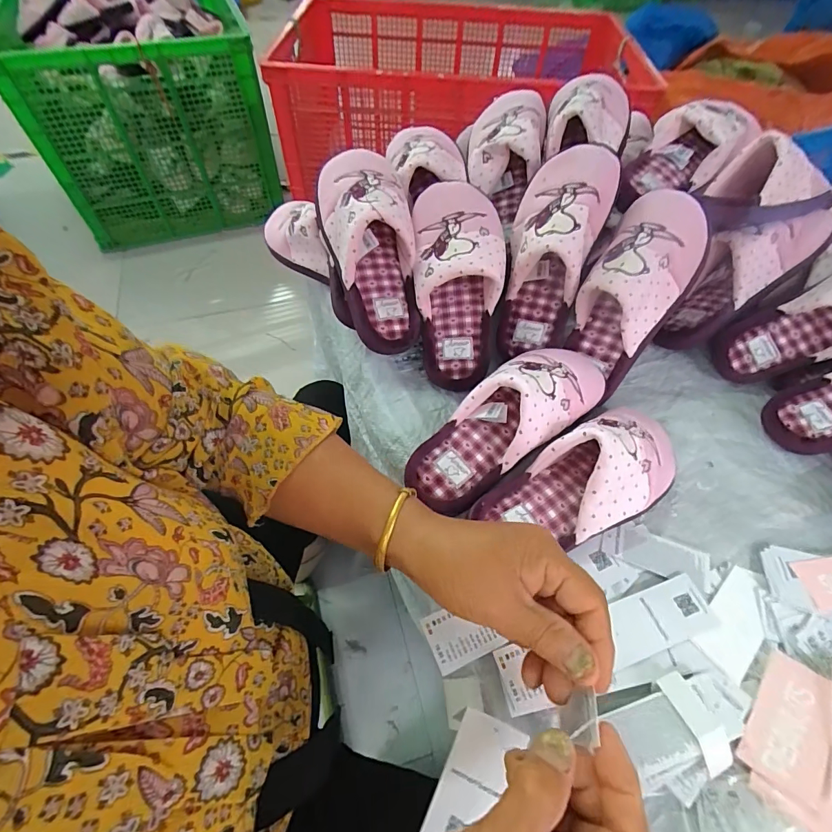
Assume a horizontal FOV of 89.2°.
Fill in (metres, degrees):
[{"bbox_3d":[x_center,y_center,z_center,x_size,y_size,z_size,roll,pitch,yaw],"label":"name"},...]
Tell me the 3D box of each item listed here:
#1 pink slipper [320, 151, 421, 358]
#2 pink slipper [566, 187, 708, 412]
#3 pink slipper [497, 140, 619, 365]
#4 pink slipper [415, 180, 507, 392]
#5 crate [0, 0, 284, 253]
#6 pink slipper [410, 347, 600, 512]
[{"bbox_3d":[-0.049,-0.193,0.470,0.098,0.077,0.245,-12,93,-10],"label":"pink slipper"},{"bbox_3d":[0.235,-0.130,0.463,0.103,0.225,0.081,23,21,12],"label":"pink slipper"},{"bbox_3d":[0.143,-0.175,0.487,0.102,0.252,0.079,30,29,32],"label":"pink slipper"},{"bbox_3d":[0.049,-0.156,0.484,0.101,0.071,0.246,-1,92,-3],"label":"pink slipper"},{"bbox_3d":[-0.868,-1.054,1.424,0.625,0.537,0.820,-15,58,-12],"label":"crate"},{"bbox_3d":[0.096,-0.003,0.421,0.242,0.086,0.088,-38,65,-9],"label":"pink slipper"}]

